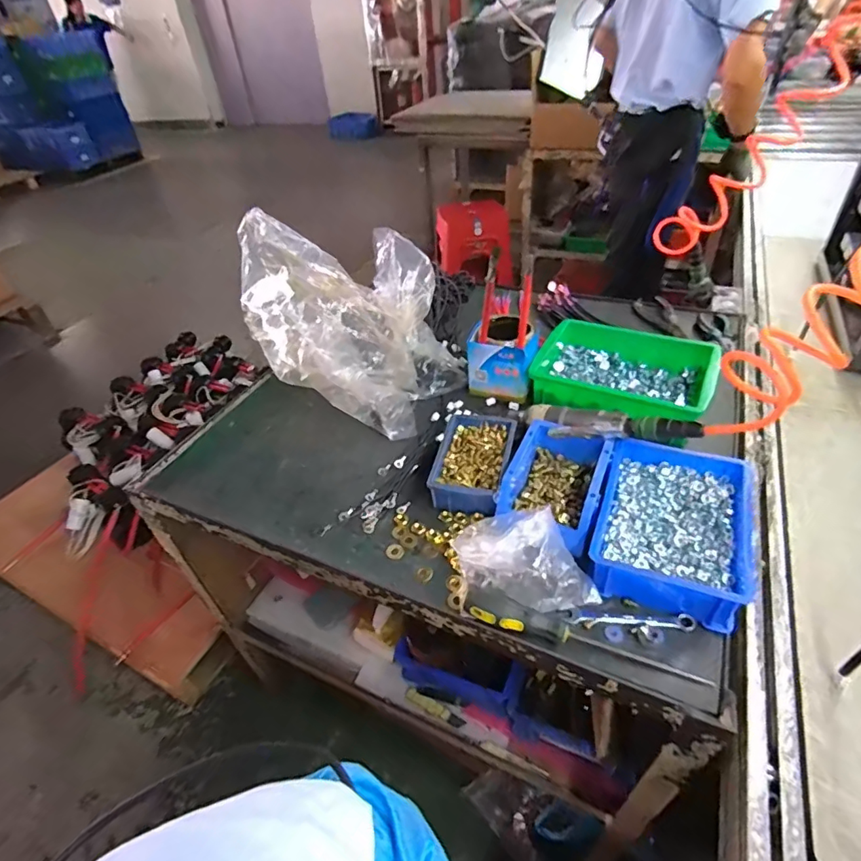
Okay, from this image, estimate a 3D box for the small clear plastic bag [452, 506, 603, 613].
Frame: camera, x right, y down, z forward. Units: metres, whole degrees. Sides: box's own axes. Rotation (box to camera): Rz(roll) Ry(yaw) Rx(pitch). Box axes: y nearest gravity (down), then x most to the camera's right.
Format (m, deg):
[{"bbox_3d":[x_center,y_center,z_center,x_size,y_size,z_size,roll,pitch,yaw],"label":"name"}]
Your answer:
[{"bbox_3d":[0.103,0.135,0.554,0.145,0.076,0.094,-1,41,6],"label":"small clear plastic bag"}]

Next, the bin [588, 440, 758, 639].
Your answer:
[{"bbox_3d":[0.276,0.107,0.578,0.151,0.070,0.202,13,44,21],"label":"bin"}]

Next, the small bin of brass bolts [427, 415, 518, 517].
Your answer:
[{"bbox_3d":[0.059,0.044,0.682,0.094,0.049,0.154,7,42,15],"label":"small bin of brass bolts"}]

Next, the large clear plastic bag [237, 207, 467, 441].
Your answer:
[{"bbox_3d":[-0.105,-0.168,0.784,0.312,0.259,0.290,-22,43,-18],"label":"large clear plastic bag"}]

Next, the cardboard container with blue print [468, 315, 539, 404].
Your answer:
[{"bbox_3d":[0.117,-0.115,0.811,0.103,0.108,0.088,9,43,17],"label":"cardboard container with blue print"}]

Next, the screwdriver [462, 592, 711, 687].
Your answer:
[{"bbox_3d":[0.150,0.208,0.504,0.234,0.029,0.030,10,43,18],"label":"screwdriver"}]

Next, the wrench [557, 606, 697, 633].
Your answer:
[{"bbox_3d":[0.202,0.194,0.520,0.131,0.010,0.017,2,41,10],"label":"wrench"}]

